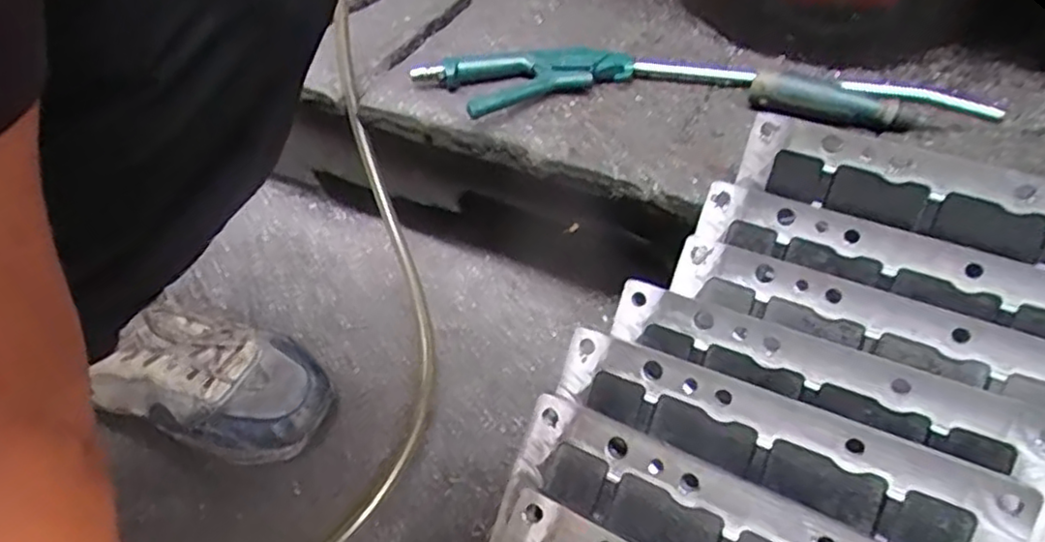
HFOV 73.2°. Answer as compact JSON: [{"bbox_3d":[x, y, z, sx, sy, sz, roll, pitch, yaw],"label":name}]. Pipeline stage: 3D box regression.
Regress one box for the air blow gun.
[{"bbox_3d":[0.118,-0.140,0.536,0.407,0.024,0.086,7,48,13],"label":"air blow gun"}]

